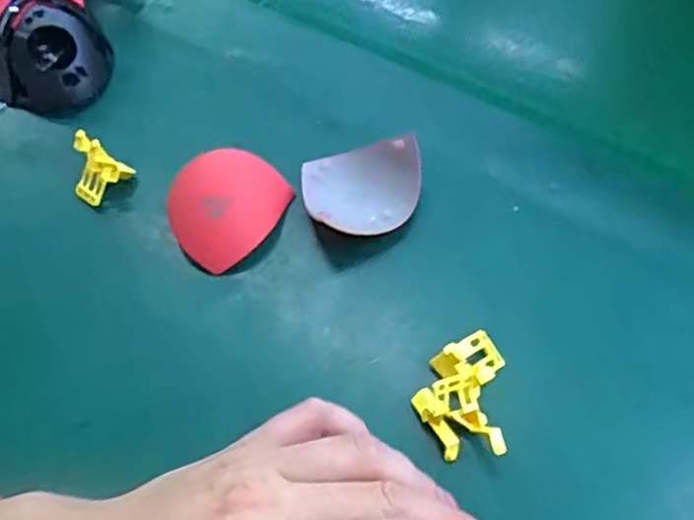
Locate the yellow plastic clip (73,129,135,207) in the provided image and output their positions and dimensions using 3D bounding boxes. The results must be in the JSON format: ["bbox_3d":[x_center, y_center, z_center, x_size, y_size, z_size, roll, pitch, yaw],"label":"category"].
[{"bbox_3d":[-0.134,-0.049,0.362,0.022,0.032,0.028,40,70,23],"label":"yellow plastic clip"}]

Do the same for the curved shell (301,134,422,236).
[{"bbox_3d":[0.008,-0.034,0.342,0.058,0.027,0.052,-6,60,1],"label":"curved shell"}]

